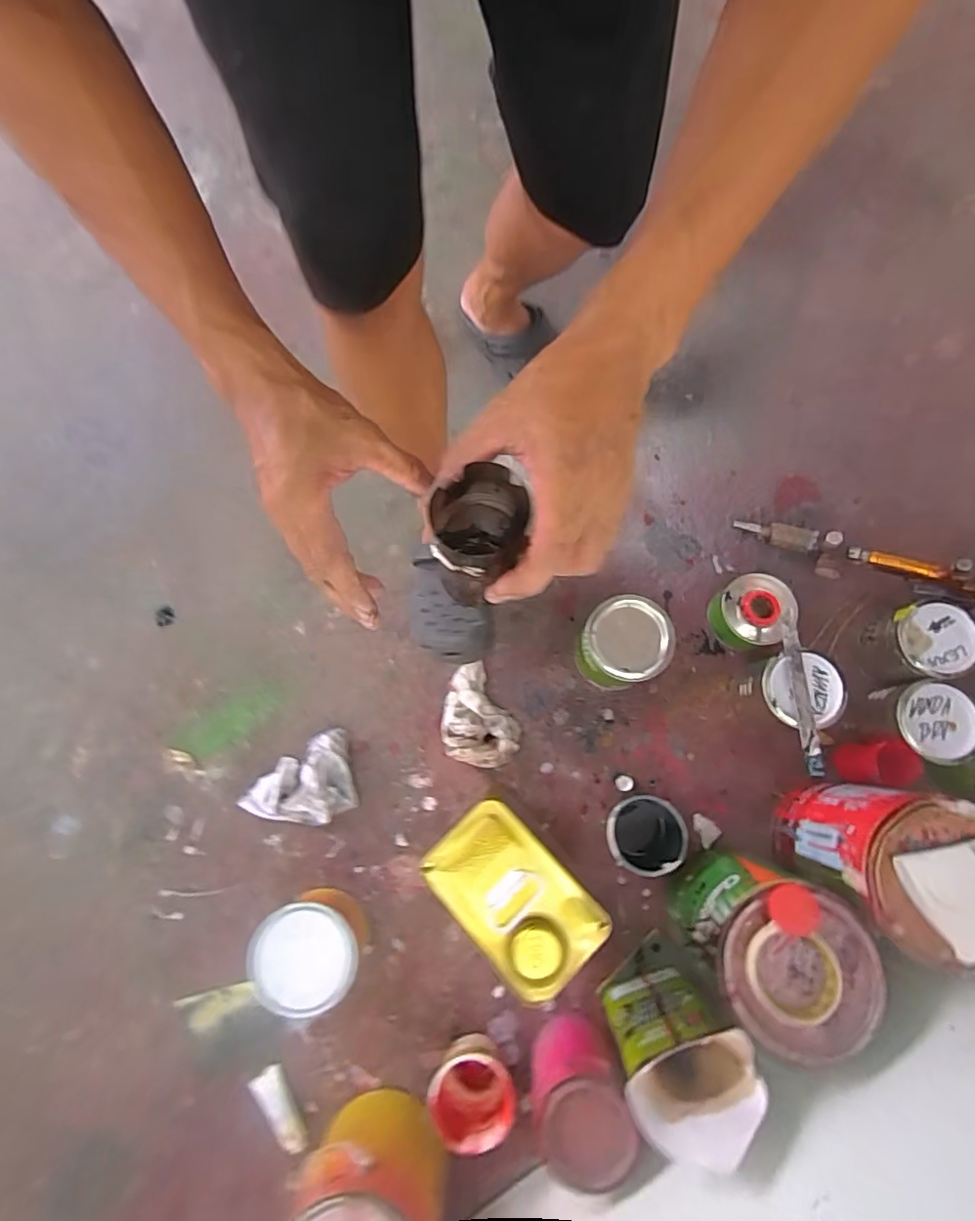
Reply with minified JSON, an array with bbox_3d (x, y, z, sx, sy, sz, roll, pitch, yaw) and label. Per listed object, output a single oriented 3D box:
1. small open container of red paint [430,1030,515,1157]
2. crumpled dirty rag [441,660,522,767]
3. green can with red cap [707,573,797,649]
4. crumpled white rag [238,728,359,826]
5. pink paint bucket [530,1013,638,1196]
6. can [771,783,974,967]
[{"bbox_3d":[-0.018,0.585,0.682,0.098,0.082,0.097,-6,77,0],"label":"small open container of red paint"},{"bbox_3d":[-0.010,0.146,0.791,0.112,0.038,0.154,-1,77,1],"label":"crumpled dirty rag"},{"bbox_3d":[0.376,0.003,0.791,0.091,0.070,0.096,0,77,2],"label":"green can with red cap"},{"bbox_3d":[-0.274,0.245,0.781,0.162,0.035,0.120,-13,77,-1],"label":"crumpled white rag"},{"bbox_3d":[0.103,0.565,0.646,0.097,0.152,0.105,0,77,2],"label":"pink paint bucket"},{"bbox_3d":[0.464,0.290,0.662,0.163,0.198,0.145,-42,79,-8],"label":"can"}]

